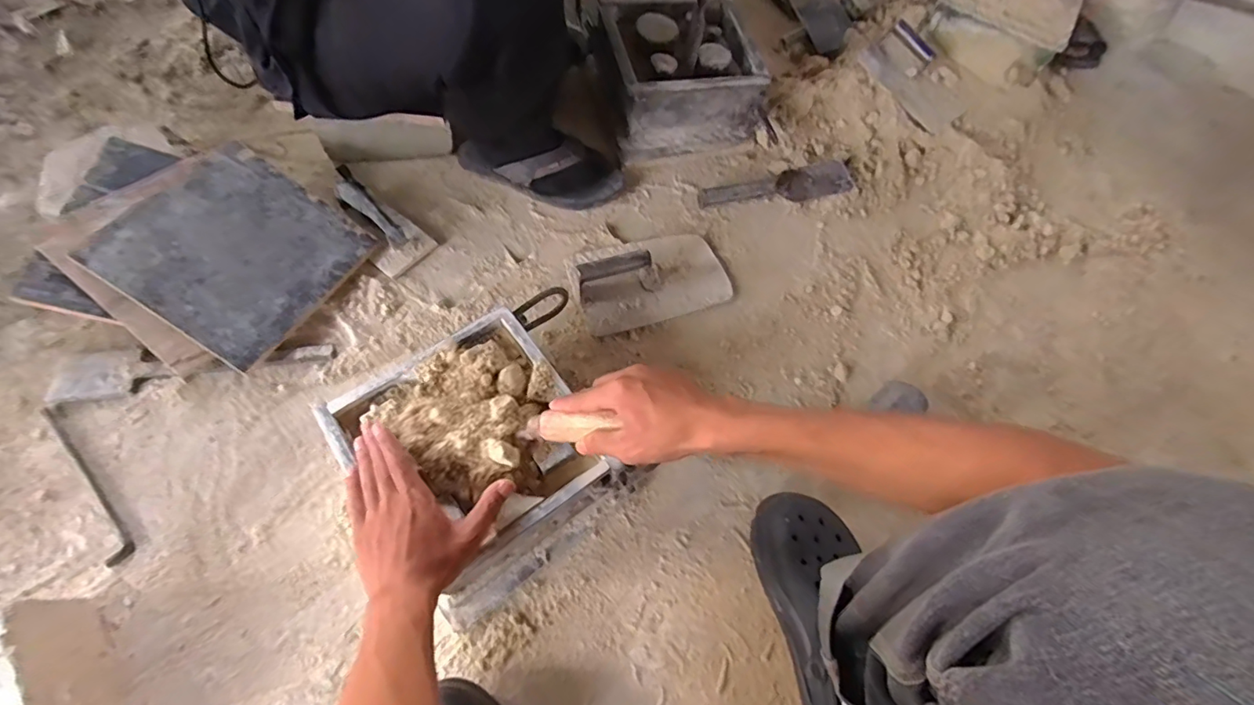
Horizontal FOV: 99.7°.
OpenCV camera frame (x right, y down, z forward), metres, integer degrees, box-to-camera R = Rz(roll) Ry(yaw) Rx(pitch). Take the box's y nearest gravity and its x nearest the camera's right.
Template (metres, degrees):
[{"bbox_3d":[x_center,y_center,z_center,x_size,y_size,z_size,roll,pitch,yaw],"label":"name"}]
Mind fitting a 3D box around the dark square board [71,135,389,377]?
[{"bbox_3d":[-0.519,-0.140,0.705,0.246,0.015,0.243,36,65,-6],"label":"dark square board"}]

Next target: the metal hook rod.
[{"bbox_3d":[-0.631,0.147,0.617,0.027,0.007,0.230,-37,72,-18],"label":"metal hook rod"}]

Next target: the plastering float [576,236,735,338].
[{"bbox_3d":[0.039,-0.120,0.762,0.226,0.079,0.134,-16,67,-11],"label":"plastering float"}]

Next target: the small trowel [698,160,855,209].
[{"bbox_3d":[0.248,-0.276,0.879,0.273,0.036,0.066,-13,66,-9],"label":"small trowel"}]

